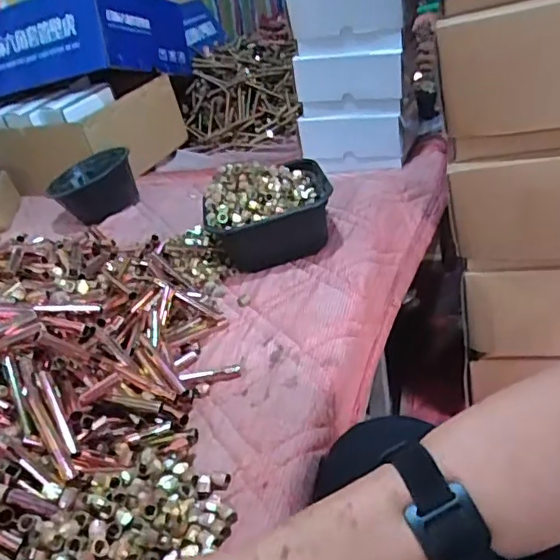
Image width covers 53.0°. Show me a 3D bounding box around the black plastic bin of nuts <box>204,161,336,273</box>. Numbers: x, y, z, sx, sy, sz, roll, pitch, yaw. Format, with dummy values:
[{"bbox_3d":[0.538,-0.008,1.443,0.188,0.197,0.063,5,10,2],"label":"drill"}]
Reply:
[{"bbox_3d":[-0.016,-0.093,0.756,0.164,0.104,0.134,-12,30,1],"label":"black plastic bin of nuts"}]

